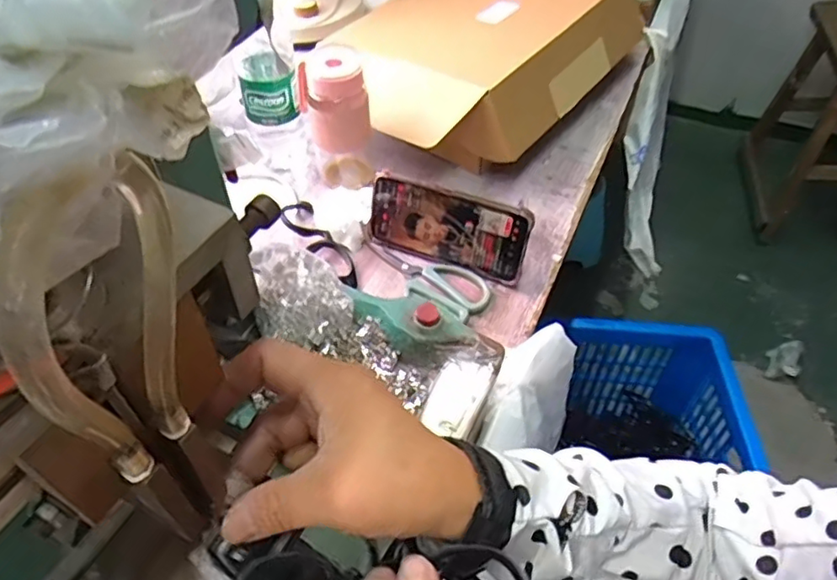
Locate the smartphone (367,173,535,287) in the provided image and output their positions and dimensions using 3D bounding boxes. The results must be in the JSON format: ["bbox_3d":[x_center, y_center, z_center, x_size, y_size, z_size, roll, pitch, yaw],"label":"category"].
[{"bbox_3d":[0.028,-0.064,0.611,0.164,0.081,0.011,18,33,14],"label":"smartphone"}]

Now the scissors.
[{"bbox_3d":[0.005,-0.019,0.616,0.146,0.012,0.058,30,56,24],"label":"scissors"}]

